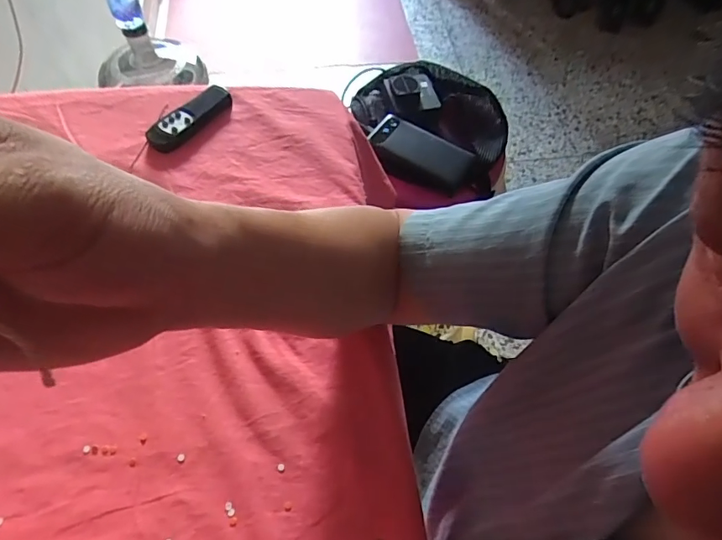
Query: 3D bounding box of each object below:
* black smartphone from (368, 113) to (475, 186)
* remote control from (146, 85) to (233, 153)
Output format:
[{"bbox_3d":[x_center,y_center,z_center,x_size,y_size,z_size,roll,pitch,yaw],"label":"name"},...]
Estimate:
[{"bbox_3d":[0.086,-0.178,0.683,0.146,0.012,0.057,30,77,7],"label":"black smartphone"},{"bbox_3d":[-0.200,-0.180,0.558,0.036,0.021,0.111,38,64,18],"label":"remote control"}]

